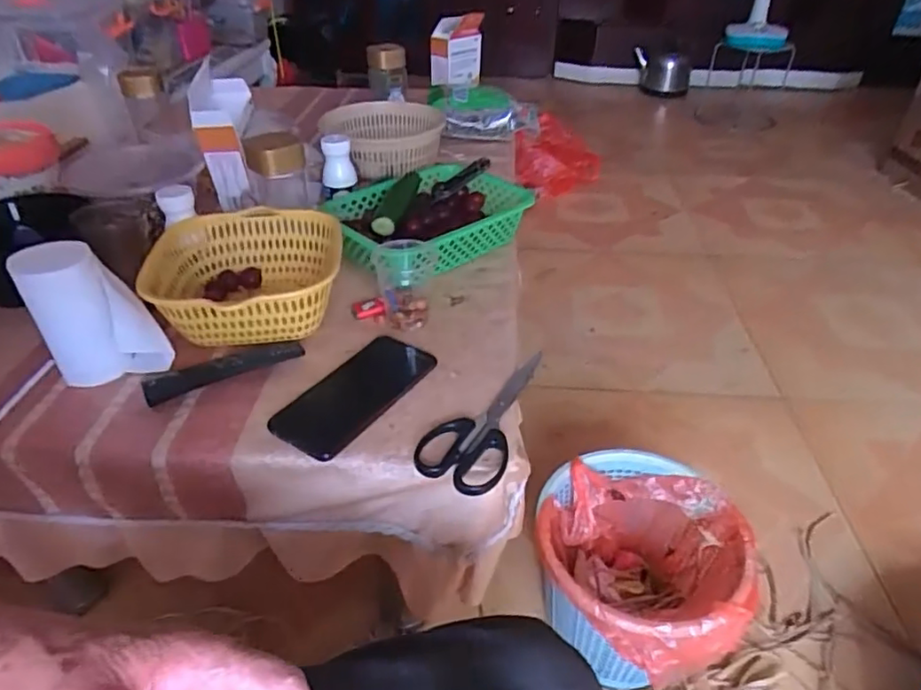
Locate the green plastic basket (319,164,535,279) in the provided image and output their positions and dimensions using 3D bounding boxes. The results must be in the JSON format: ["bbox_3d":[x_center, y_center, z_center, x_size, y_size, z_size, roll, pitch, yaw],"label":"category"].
[{"bbox_3d":[-0.042,-0.167,0.790,0.255,0.064,0.188,-27,45,-30],"label":"green plastic basket"}]

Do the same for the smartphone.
[{"bbox_3d":[-0.100,0.044,0.567,0.081,0.009,0.163,22,43,26],"label":"smartphone"}]

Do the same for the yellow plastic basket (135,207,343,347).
[{"bbox_3d":[-0.237,-0.069,0.657,0.201,0.077,0.202,-3,38,-4],"label":"yellow plastic basket"}]

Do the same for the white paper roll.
[{"bbox_3d":[-0.341,-0.022,0.558,0.092,0.128,0.084,30,47,33],"label":"white paper roll"}]

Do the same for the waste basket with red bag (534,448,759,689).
[{"bbox_3d":[0.220,0.289,0.761,0.238,0.190,0.245,0,38,0],"label":"waste basket with red bag"}]

